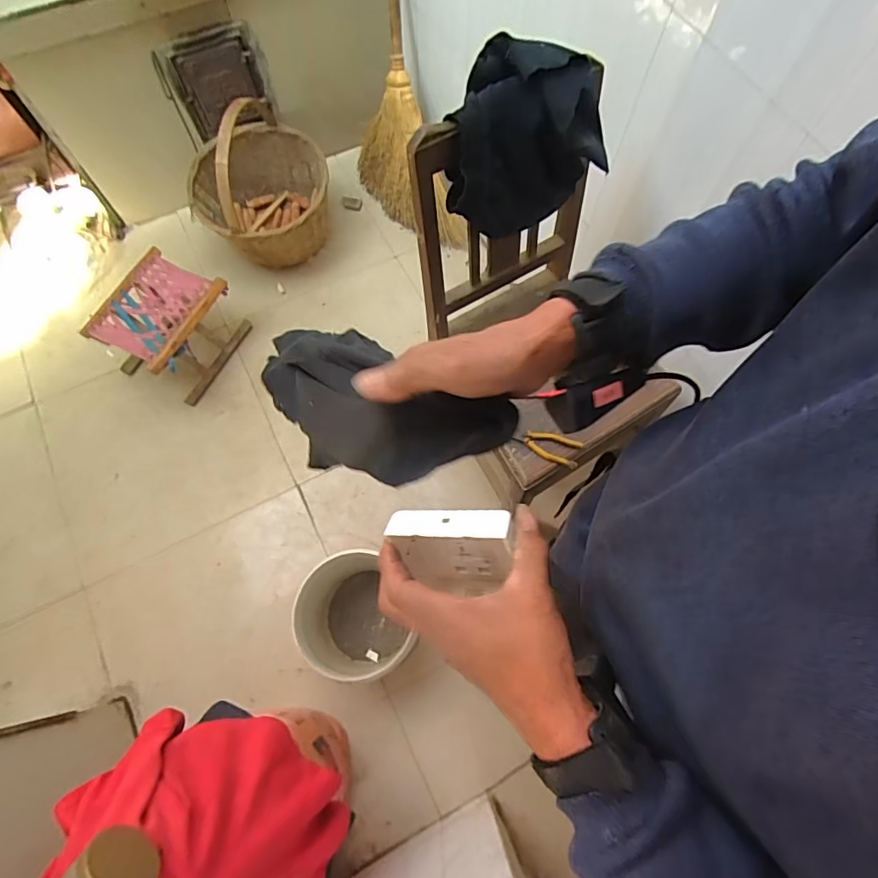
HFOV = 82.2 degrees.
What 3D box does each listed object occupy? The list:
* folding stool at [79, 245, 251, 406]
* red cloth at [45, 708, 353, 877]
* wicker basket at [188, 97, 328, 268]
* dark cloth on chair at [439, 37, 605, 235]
[{"bbox_3d":[-0.779,-0.322,1.481,0.278,0.228,0.322,29,73,10],"label":"folding stool"},{"bbox_3d":[-0.351,0.586,0.707,0.372,0.292,0.313,14,71,5],"label":"red cloth"},{"bbox_3d":[-0.554,-0.783,1.554,0.412,0.403,0.409,-19,71,-6],"label":"wicker basket"},{"bbox_3d":[0.123,-0.488,0.821,0.258,0.204,0.180,-17,71,-6],"label":"dark cloth on chair"}]

